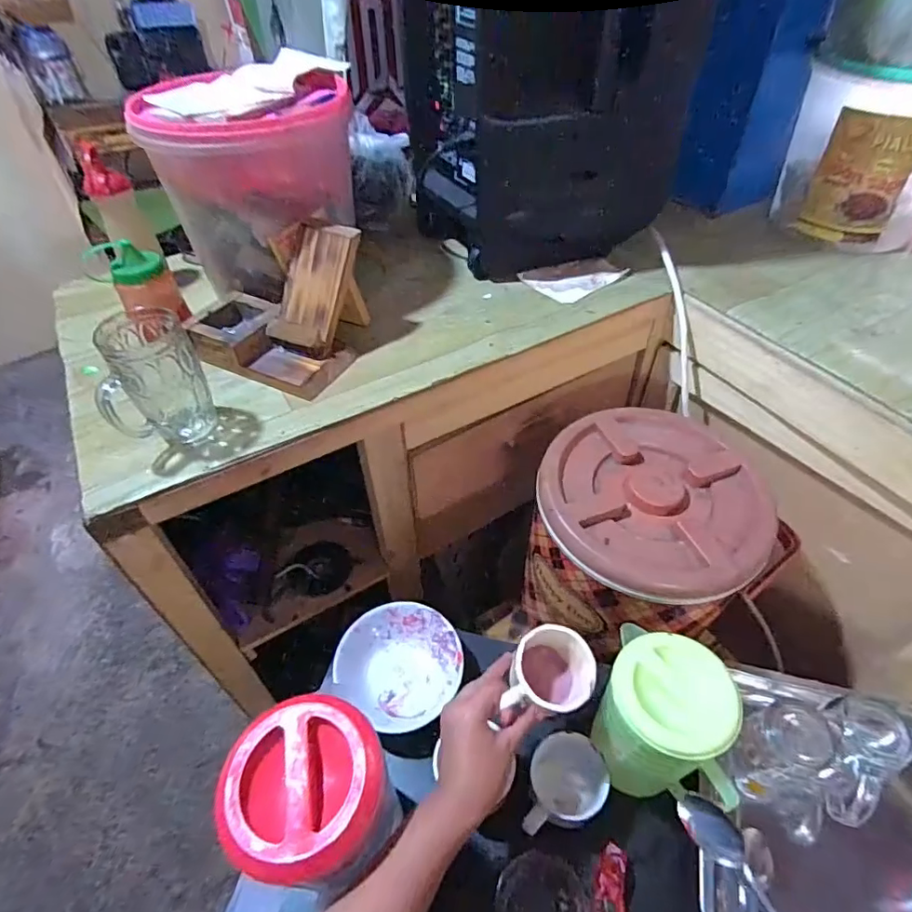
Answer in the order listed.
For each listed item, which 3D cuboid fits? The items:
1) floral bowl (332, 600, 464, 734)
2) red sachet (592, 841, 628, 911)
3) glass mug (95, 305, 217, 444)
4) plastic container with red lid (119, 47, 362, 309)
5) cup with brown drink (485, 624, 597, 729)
[{"bbox_3d":[-0.071,0.264,0.676,0.145,0.051,0.140,-2,48,2],"label":"floral bowl"},{"bbox_3d":[0.153,0.444,0.514,0.035,0.008,0.109,0,48,3],"label":"red sachet"},{"bbox_3d":[-0.316,-0.078,0.553,0.096,0.130,0.081,-30,53,-23],"label":"glass mug"},{"bbox_3d":[-0.250,-0.365,0.705,0.251,0.199,0.216,-35,55,-25],"label":"plastic container with red lid"},{"bbox_3d":[0.094,0.223,0.529,0.074,0.070,0.094,24,53,23],"label":"cup with brown drink"}]

